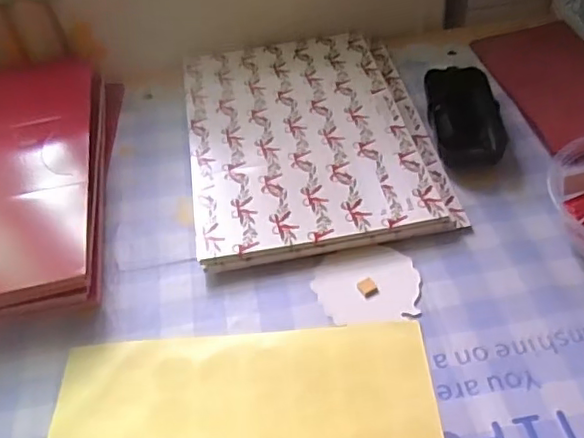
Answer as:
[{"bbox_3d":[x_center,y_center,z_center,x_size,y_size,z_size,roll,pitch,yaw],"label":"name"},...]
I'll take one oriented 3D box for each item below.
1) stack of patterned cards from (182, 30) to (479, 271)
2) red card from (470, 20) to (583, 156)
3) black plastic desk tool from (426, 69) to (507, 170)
[{"bbox_3d":[0.012,-0.075,0.500,0.192,0.015,0.262,-9,47,-4],"label":"stack of patterned cards"},{"bbox_3d":[0.235,-0.122,0.530,0.092,0.011,0.182,-13,44,4],"label":"red card"},{"bbox_3d":[0.140,-0.081,0.484,0.058,0.029,0.112,0,47,4],"label":"black plastic desk tool"}]

